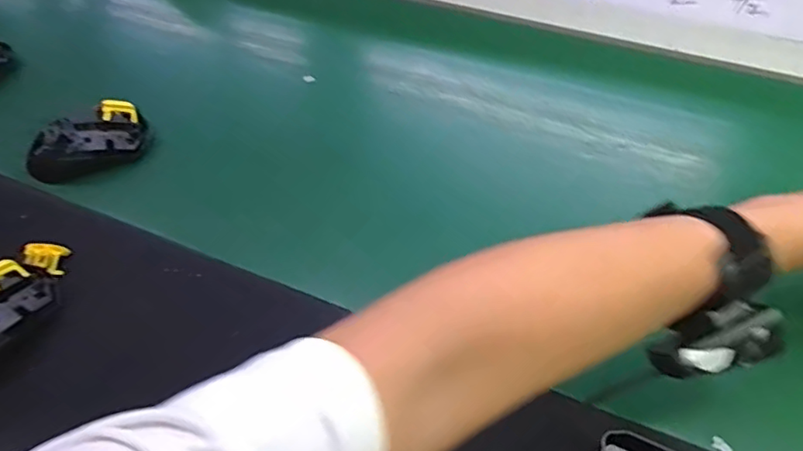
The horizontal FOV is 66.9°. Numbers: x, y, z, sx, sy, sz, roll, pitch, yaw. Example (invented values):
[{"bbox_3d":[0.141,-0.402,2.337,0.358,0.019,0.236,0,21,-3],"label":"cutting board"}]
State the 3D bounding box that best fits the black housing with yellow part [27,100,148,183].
[{"bbox_3d":[-0.302,-0.080,0.582,0.108,0.034,0.051,-22,59,-9],"label":"black housing with yellow part"}]

